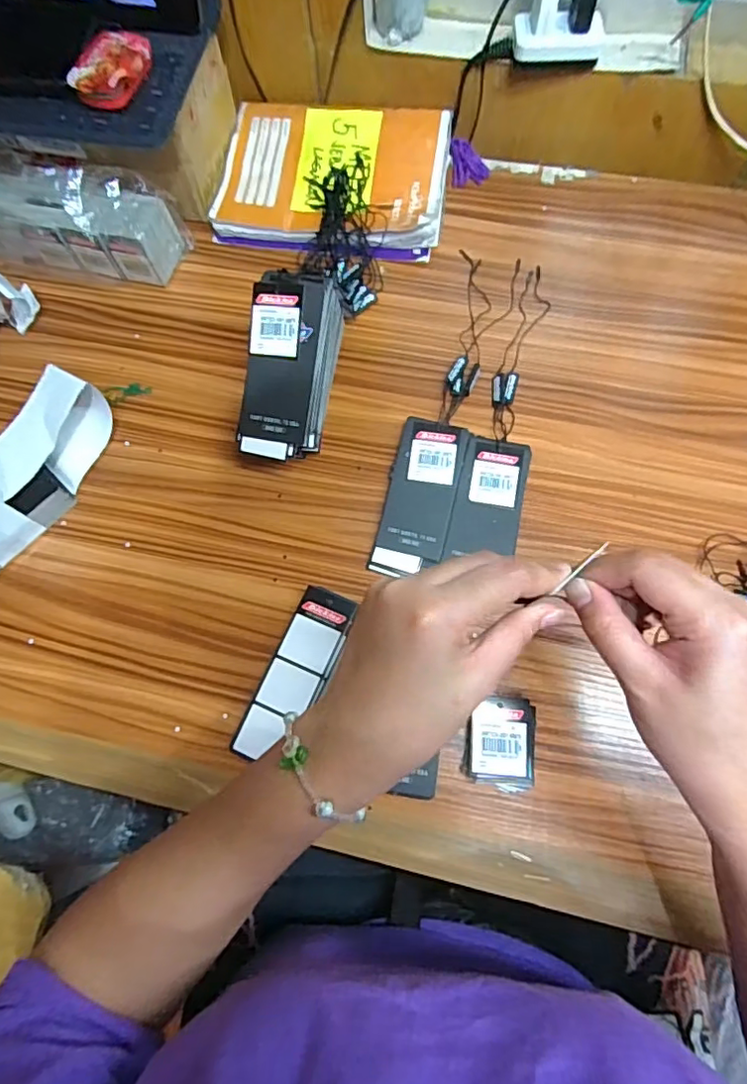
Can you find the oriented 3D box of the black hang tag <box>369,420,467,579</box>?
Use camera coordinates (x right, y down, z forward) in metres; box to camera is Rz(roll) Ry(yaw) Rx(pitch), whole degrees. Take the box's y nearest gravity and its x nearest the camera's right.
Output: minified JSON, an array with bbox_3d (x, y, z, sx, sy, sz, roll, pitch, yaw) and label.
[{"bbox_3d":[0.036,-0.034,0.424,0.051,0.009,0.124,13,73,6],"label":"black hang tag"}]

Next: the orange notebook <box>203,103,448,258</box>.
[{"bbox_3d":[-0.035,-0.334,0.516,0.200,0.028,0.145,9,73,5],"label":"orange notebook"}]

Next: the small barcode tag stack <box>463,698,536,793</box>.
[{"bbox_3d":[0.084,0.131,0.370,0.044,0.016,0.055,9,73,5],"label":"small barcode tag stack"}]

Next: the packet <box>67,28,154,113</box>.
[{"bbox_3d":[-0.192,-0.354,0.419,0.046,0.017,0.070,9,73,5],"label":"packet"}]

